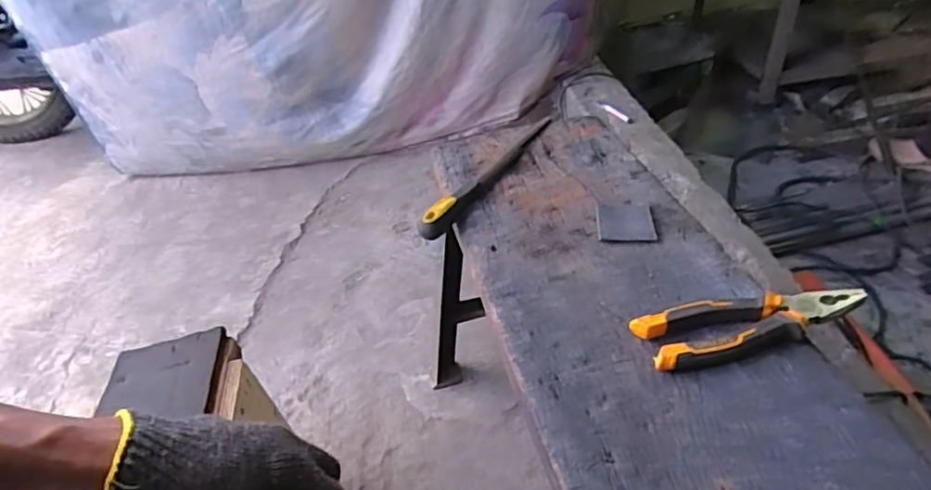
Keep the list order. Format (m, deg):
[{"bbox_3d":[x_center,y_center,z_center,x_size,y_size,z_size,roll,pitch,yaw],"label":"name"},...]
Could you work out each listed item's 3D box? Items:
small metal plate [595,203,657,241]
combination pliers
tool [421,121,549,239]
[{"bbox_3d":[0.175,-0.025,0.654,0.059,0.006,0.069,2,40,9],"label":"small metal plate"},{"bbox_3d":[0.243,0.067,0.512,0.187,0.030,0.052,-11,40,-7],"label":"combination pliers"},{"bbox_3d":[0.036,-0.092,0.747,0.025,0.027,0.291,19,45,26],"label":"tool"}]

